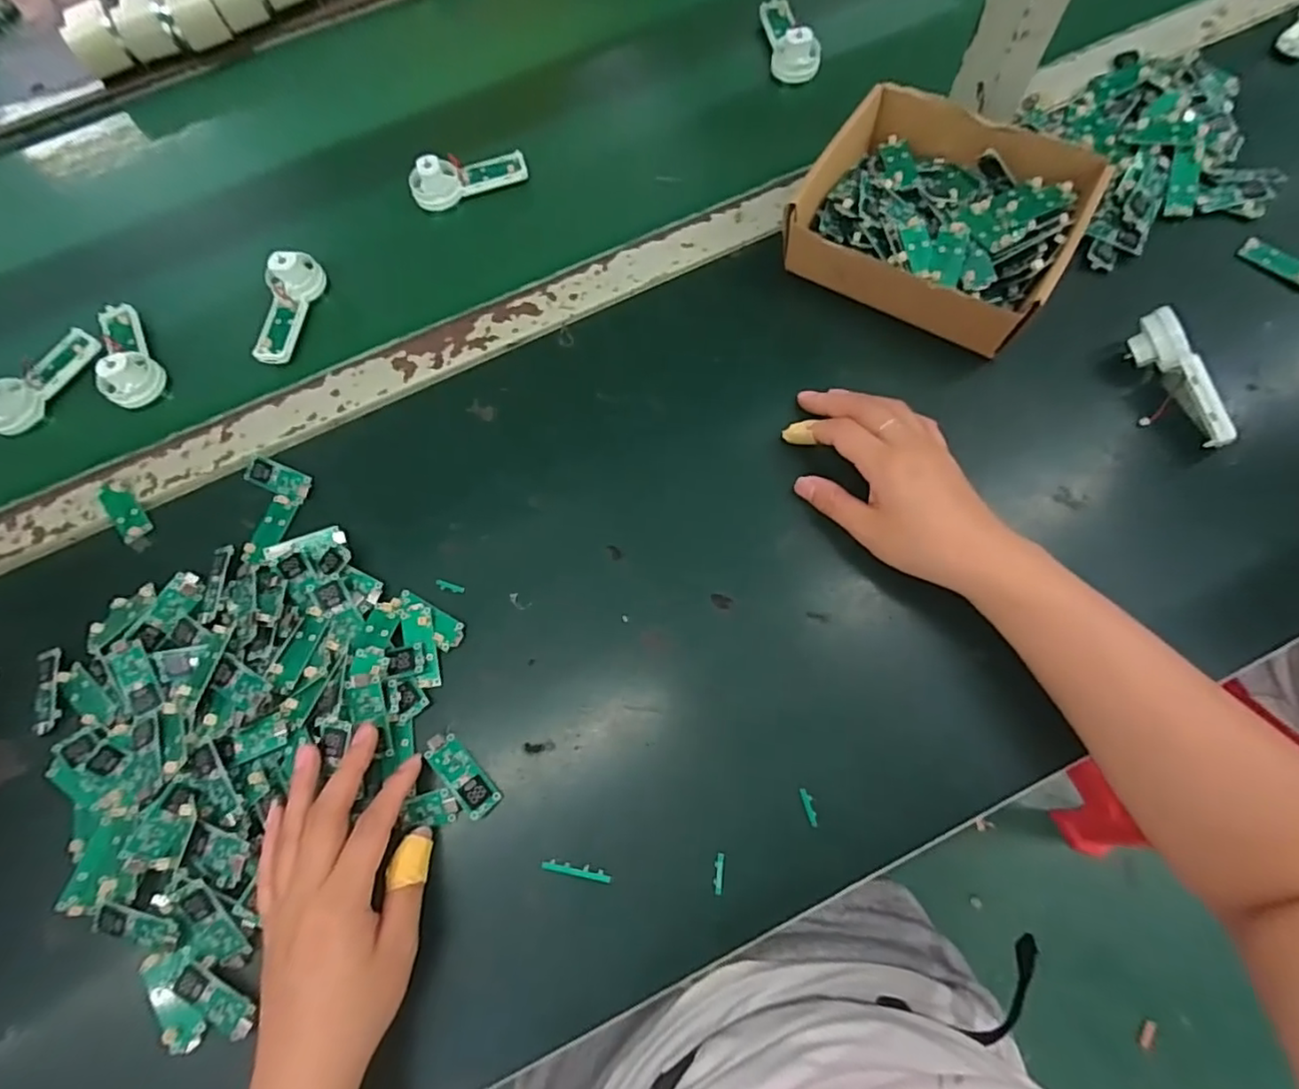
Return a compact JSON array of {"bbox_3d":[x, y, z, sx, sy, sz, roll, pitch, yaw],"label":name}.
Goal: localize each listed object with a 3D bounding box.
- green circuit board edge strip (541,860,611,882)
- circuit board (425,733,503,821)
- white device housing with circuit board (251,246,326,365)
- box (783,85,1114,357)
[{"bbox_3d":[-0.039,0.175,0.326,0.038,0.004,0.006,9,70,6],"label":"green circuit board edge strip"},{"bbox_3d":[-0.106,0.129,0.343,0.018,0.004,0.051,-36,71,-29],"label":"circuit board"},{"bbox_3d":[-0.276,-0.181,0.455,0.028,0.027,0.093,9,72,6],"label":"white device housing with circuit board"},{"bbox_3d":[0.198,-0.225,0.422,0.174,0.054,0.161,32,76,13],"label":"box"}]

